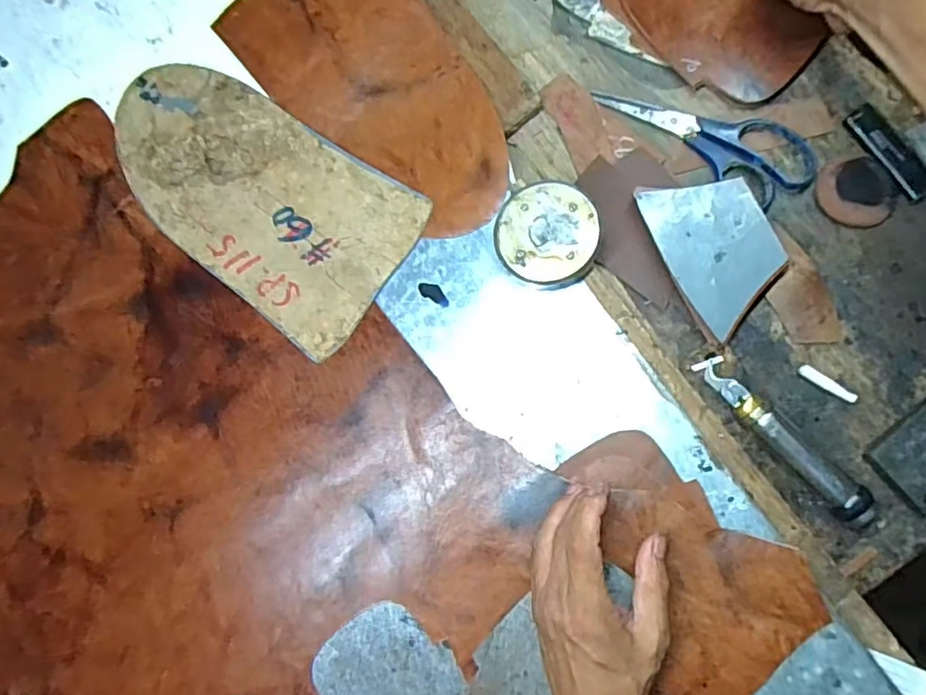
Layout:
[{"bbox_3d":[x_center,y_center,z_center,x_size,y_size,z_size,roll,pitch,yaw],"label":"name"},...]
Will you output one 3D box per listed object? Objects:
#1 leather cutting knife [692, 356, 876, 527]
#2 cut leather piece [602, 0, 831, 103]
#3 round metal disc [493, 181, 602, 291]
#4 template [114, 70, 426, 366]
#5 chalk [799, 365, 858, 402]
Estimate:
[{"bbox_3d":[0.226,0.062,0.417,0.024,0.026,0.143,-41,84,0],"label":"leather cutting knife"},{"bbox_3d":[0.194,-0.267,0.468,0.168,0.023,0.095,43,91,9],"label":"cut leather piece"},{"bbox_3d":[0.063,-0.083,0.445,0.075,0.028,0.078,0,86,4],"label":"round metal disc"},{"bbox_3d":[-0.176,-0.123,0.490,0.272,0.009,0.147,33,90,7],"label":"template"},{"bbox_3d":[0.265,0.027,0.426,0.042,0.005,0.009,35,88,6],"label":"chalk"}]

